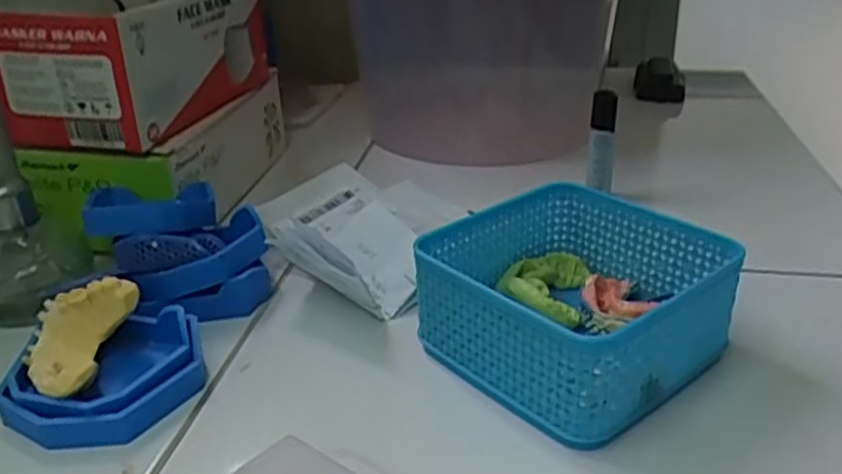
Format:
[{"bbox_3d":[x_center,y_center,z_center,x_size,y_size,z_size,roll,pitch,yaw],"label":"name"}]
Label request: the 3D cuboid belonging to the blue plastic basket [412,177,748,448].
[{"bbox_3d":[0.082,0.033,0.405,0.130,0.066,0.130,-23,35,-34],"label":"blue plastic basket"}]

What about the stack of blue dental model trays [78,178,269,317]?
[{"bbox_3d":[-0.152,0.003,0.472,0.100,0.064,0.094,-9,29,-13],"label":"stack of blue dental model trays"}]

